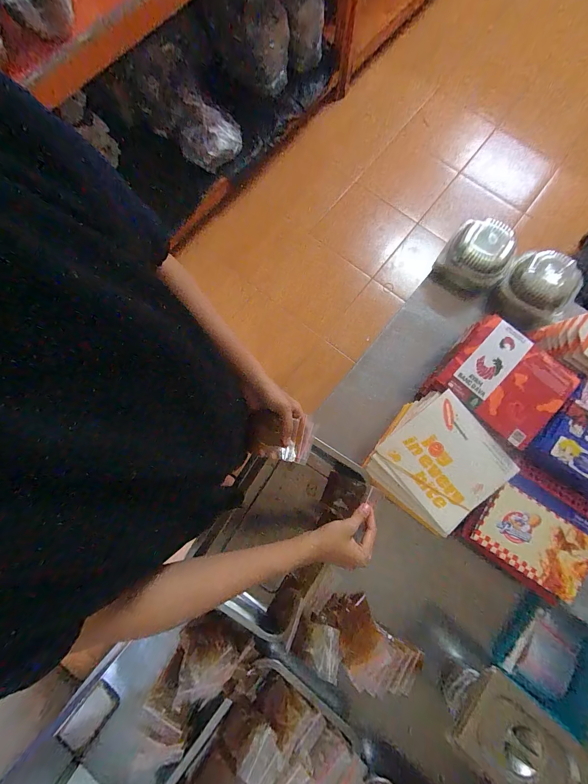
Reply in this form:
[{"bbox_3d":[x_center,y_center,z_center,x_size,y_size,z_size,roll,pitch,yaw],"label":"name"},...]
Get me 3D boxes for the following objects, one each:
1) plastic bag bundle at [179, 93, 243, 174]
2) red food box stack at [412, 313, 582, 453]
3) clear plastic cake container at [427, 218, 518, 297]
[{"bbox_3d":[-0.392,-1.185,1.459,0.272,0.181,0.167,18,79,3],"label":"plastic bag bundle"},{"bbox_3d":[0.353,-0.014,0.556,0.183,0.082,0.175,41,81,7],"label":"red food box stack"},{"bbox_3d":[0.366,-0.268,0.631,0.126,0.083,0.120,33,80,6],"label":"clear plastic cake container"}]

